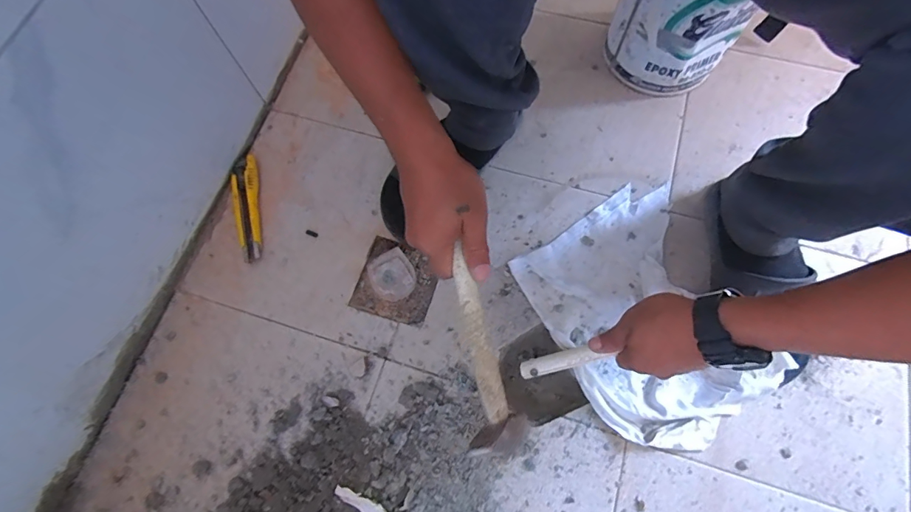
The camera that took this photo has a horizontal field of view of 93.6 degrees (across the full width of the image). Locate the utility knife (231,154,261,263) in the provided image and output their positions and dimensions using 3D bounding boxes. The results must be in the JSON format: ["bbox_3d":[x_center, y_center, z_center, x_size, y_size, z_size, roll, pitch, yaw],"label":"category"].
[{"bbox_3d":[-0.283,-0.066,0.586,0.033,0.022,0.155,-14,72,-3],"label":"utility knife"}]

